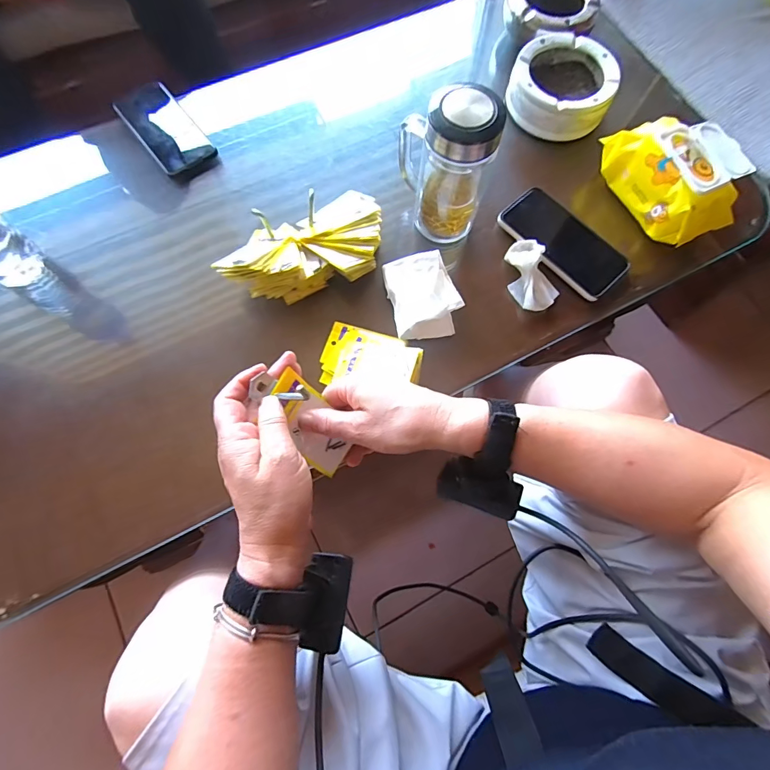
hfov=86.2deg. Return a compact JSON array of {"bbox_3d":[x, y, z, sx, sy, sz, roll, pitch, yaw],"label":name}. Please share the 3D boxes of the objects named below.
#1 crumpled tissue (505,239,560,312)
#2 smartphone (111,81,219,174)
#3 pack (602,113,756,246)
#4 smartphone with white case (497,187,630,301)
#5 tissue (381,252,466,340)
[{"bbox_3d":[0.181,-0.140,0.511,0.053,0.028,0.091,-21,74,-8],"label":"crumpled tissue"},{"bbox_3d":[-0.308,-0.359,0.576,0.075,0.015,0.163,-37,77,-10],"label":"smartphone"},{"bbox_3d":[0.380,-0.271,0.522,0.131,0.064,0.158,-26,75,-9],"label":"pack"},{"bbox_3d":[0.228,-0.186,0.528,0.079,0.018,0.165,-40,78,-8],"label":"smartphone with white case"},{"bbox_3d":[0.046,-0.109,0.496,0.079,0.029,0.099,-13,73,-6],"label":"tissue"}]

